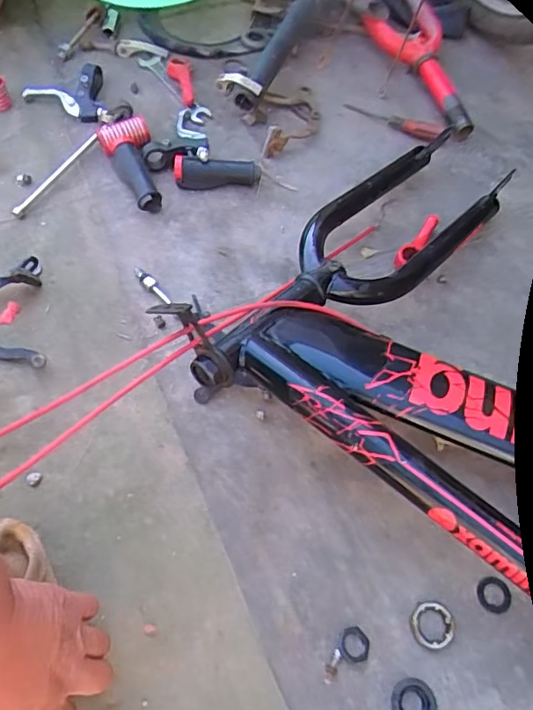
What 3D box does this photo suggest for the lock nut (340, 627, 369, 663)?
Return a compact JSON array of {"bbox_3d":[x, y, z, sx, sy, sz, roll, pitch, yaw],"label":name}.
[{"bbox_3d":[0.075,0.246,0.457,0.024,0.007,0.026,1,64,-2],"label":"lock nut"}]

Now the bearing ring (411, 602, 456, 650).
[{"bbox_3d":[0.144,0.234,0.464,0.037,0.007,0.036,1,64,-2],"label":"bearing ring"}]

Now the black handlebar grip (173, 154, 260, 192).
[{"bbox_3d":[-0.060,-0.220,0.652,0.100,0.032,0.026,0,64,-3],"label":"black handlebar grip"}]

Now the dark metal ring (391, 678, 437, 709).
[{"bbox_3d":[0.120,0.286,0.437,0.033,0.012,0.038,-10,65,-8],"label":"dark metal ring"}]

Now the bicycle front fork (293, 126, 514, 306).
[{"bbox_3d":[0.138,-0.140,0.597,0.308,0.065,0.129,-40,72,-19],"label":"bicycle front fork"}]

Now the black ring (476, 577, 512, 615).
[{"bbox_3d":[0.204,0.215,0.480,0.030,0.004,0.030,1,64,-2],"label":"black ring"}]

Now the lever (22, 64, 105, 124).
[{"bbox_3d":[-0.256,-0.333,0.702,0.104,0.025,0.087,-22,67,-13],"label":"lever"}]

